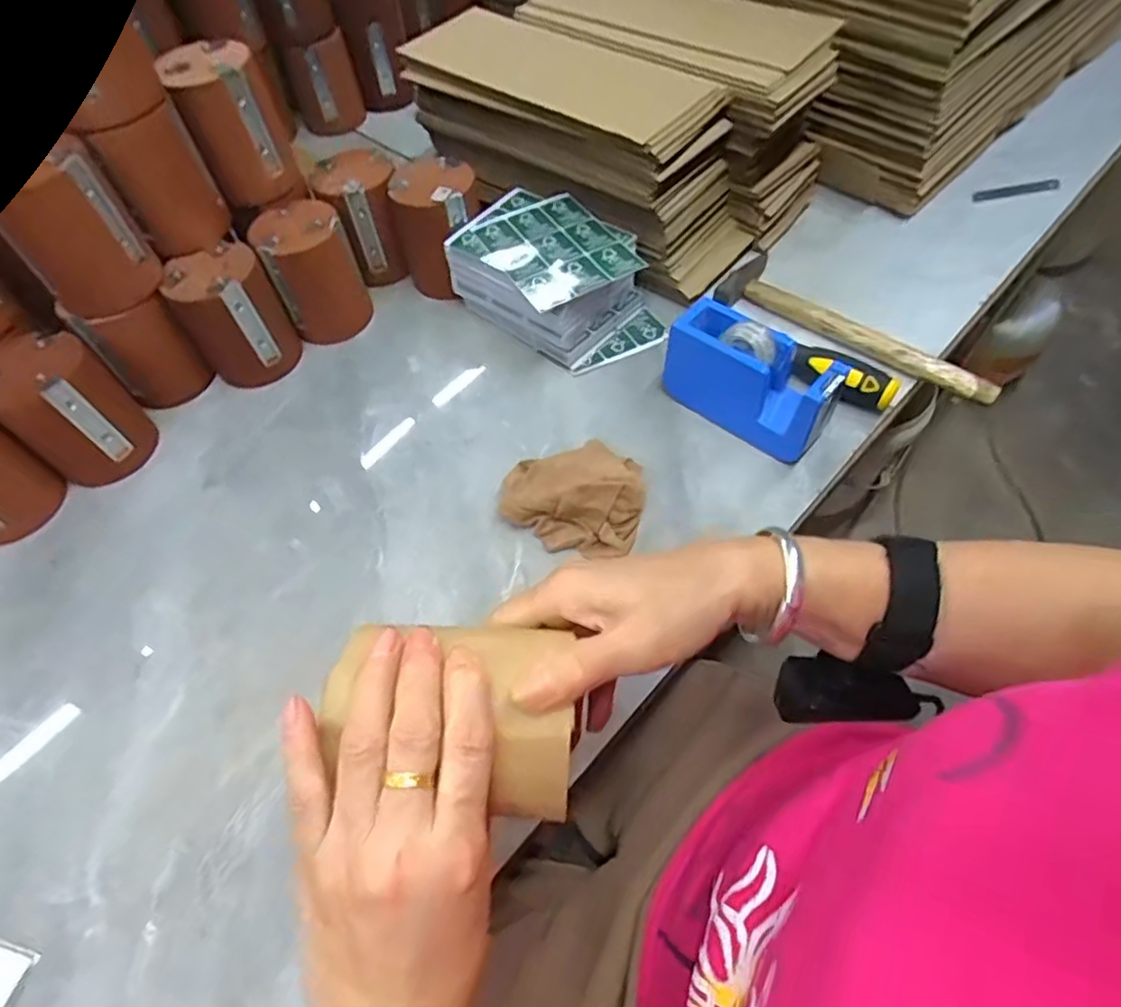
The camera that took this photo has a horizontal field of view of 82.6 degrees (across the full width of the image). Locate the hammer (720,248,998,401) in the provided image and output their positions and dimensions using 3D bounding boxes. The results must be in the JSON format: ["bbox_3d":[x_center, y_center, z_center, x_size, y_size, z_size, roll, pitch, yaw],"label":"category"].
[{"bbox_3d":[0.262,-0.162,0.569,0.253,0.030,0.082,35,66,23],"label":"hammer"}]

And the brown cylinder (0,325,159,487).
[{"bbox_3d":[-0.390,-0.076,0.508,0.081,0.098,0.081,35,66,23],"label":"brown cylinder"}]

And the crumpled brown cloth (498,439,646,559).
[{"bbox_3d":[0.007,-0.008,0.472,0.107,0.051,0.081,-1,57,3],"label":"crumpled brown cloth"}]

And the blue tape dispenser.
[{"bbox_3d":[0.147,-0.096,0.503,0.132,0.082,0.041,34,65,22],"label":"blue tape dispenser"}]

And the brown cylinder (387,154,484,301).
[{"bbox_3d":[-0.113,-0.261,0.606,0.067,0.098,0.071,-2,57,2],"label":"brown cylinder"}]

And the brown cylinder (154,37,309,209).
[{"bbox_3d":[-0.276,-0.319,0.542,0.070,0.102,0.080,-31,61,-17],"label":"brown cylinder"}]

